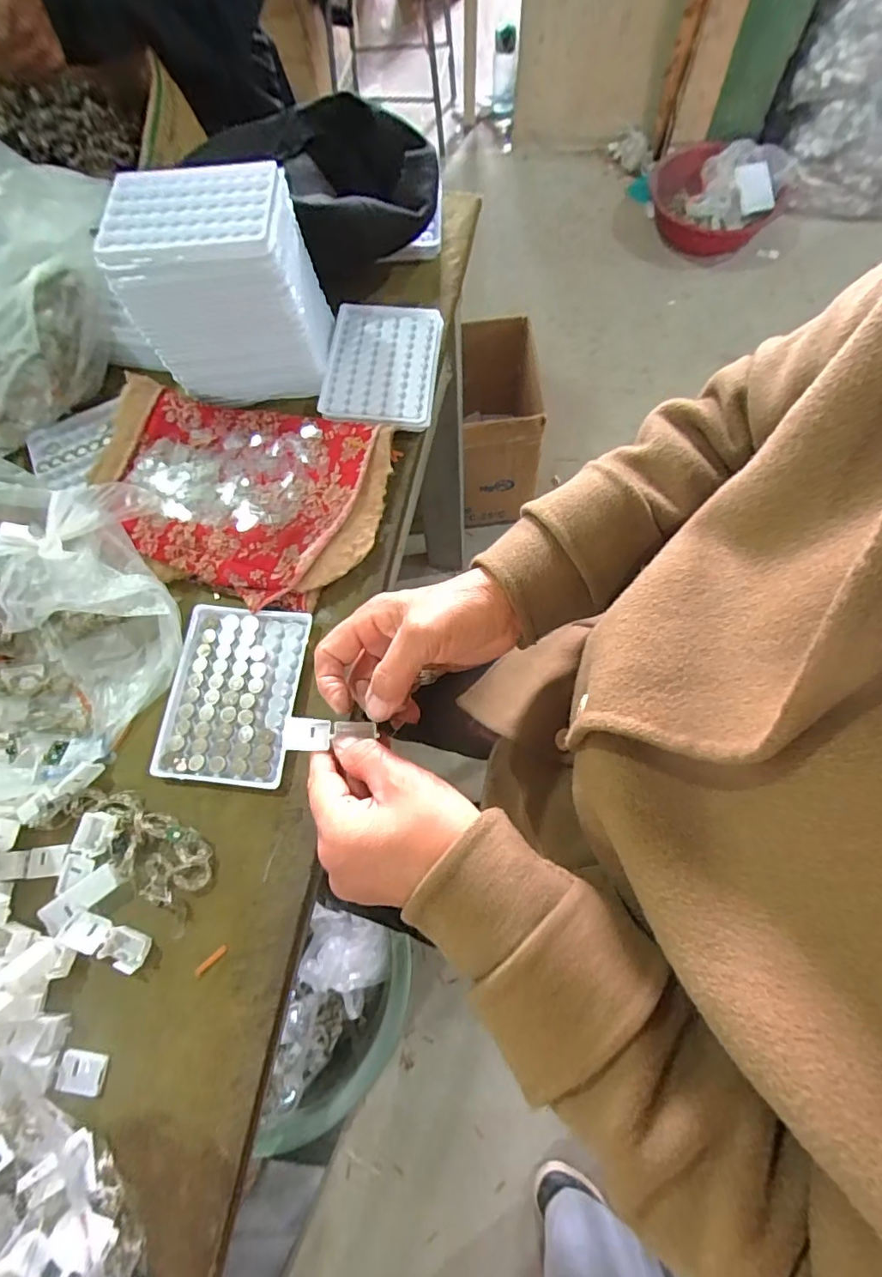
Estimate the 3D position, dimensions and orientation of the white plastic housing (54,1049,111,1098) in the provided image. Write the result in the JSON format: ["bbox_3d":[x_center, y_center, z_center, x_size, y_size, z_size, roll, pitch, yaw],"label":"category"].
[{"bbox_3d":[-0.213,0.258,0.310,0.028,0.004,0.020,9,72,1],"label":"white plastic housing"}]

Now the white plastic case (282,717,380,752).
[{"bbox_3d":[-0.067,0.056,0.319,0.056,0.006,0.019,-3,72,-20],"label":"white plastic case"}]

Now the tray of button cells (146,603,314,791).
[{"bbox_3d":[-0.153,0.039,0.382,0.092,0.009,0.128,5,72,0],"label":"tray of button cells"}]

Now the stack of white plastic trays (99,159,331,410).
[{"bbox_3d":[-0.172,-0.283,0.424,0.133,0.121,0.091,-7,71,2],"label":"stack of white plastic trays"}]

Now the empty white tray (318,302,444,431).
[{"bbox_3d":[-0.052,-0.244,0.467,0.097,0.010,0.131,5,72,0],"label":"empty white tray"}]

